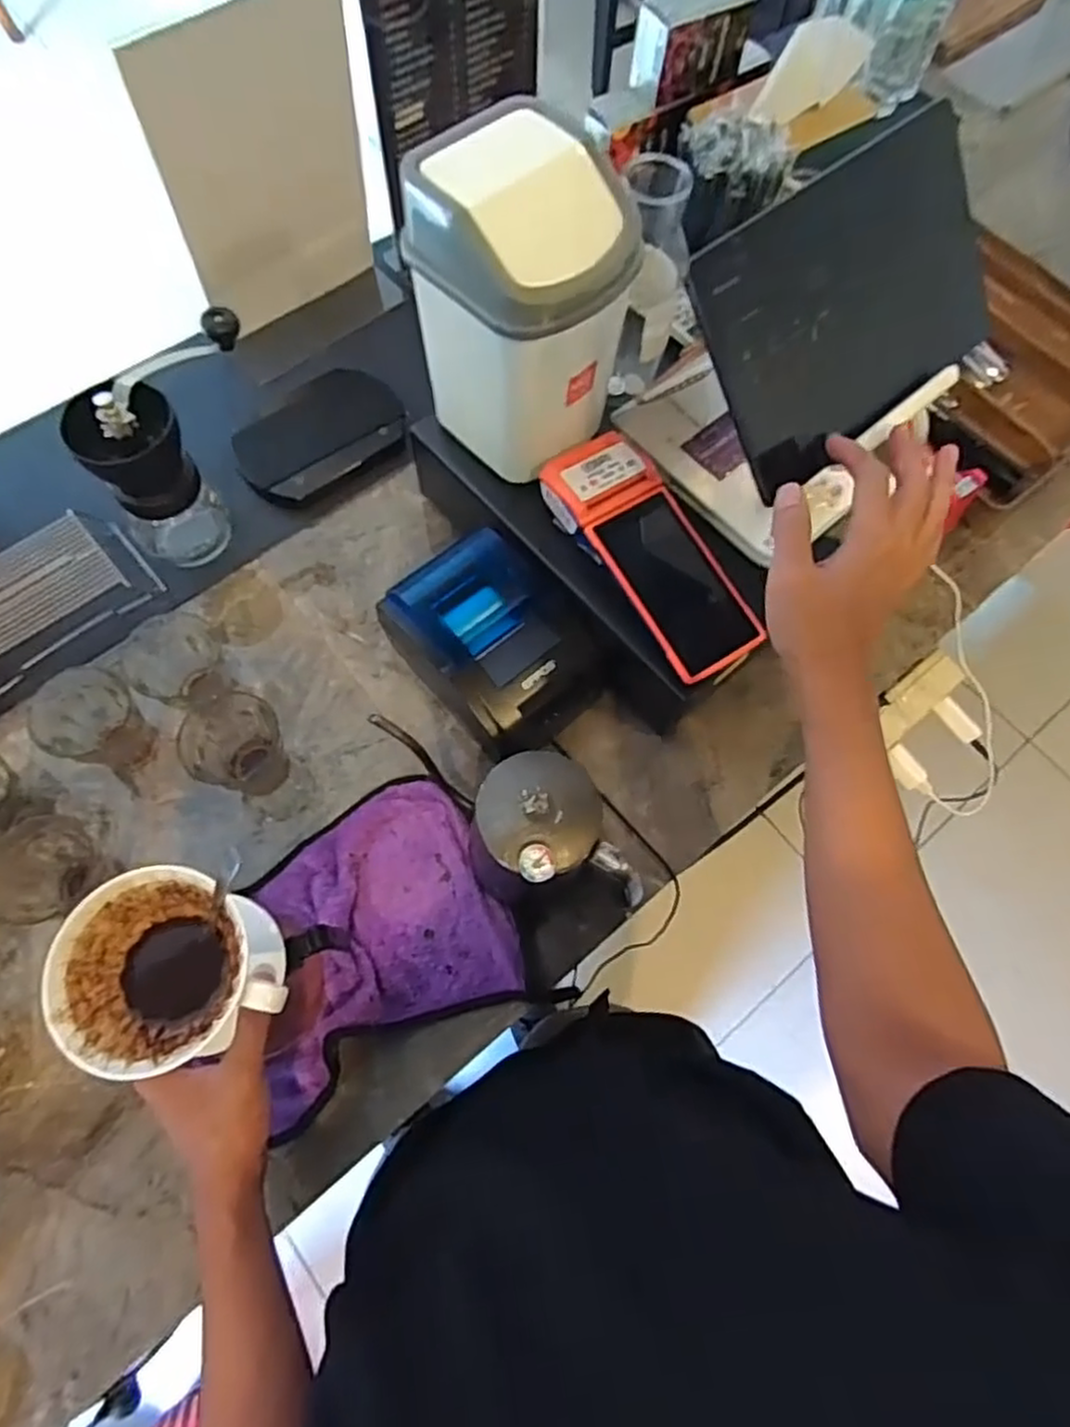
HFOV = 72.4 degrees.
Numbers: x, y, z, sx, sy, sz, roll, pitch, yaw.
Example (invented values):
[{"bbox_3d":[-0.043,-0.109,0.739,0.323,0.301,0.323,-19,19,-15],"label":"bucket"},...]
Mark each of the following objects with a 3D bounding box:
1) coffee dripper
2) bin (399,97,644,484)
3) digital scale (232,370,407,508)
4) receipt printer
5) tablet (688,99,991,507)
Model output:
[{"bbox_3d":[-0.225,0.160,0.460,0.105,0.088,0.109,1,69,-2],"label":"coffee dripper"},{"bbox_3d":[-0.004,-0.304,0.571,0.133,0.223,0.132,-42,76,-16],"label":"bin"},{"bbox_3d":[-0.223,-0.291,0.769,0.177,0.029,0.111,-37,74,-15],"label":"digital scale"},{"bbox_3d":[-0.034,-0.057,0.651,0.128,0.101,0.170,-40,75,-16],"label":"receipt printer"},{"bbox_3d":[0.211,-0.267,0.476,0.239,0.153,0.013,-38,32,-13],"label":"tablet"}]

